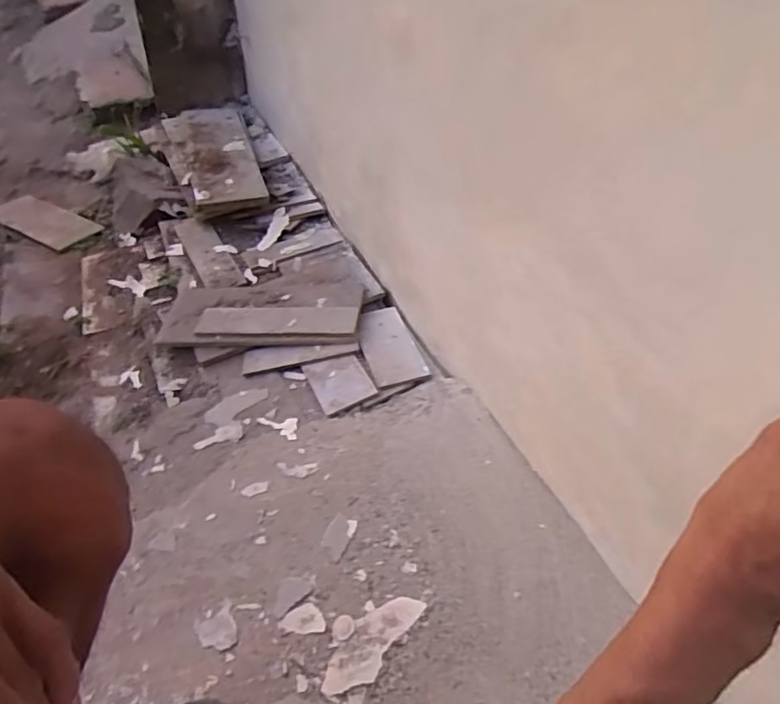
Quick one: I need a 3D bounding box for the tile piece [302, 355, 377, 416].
[{"bbox_3d":[-0.080,0.045,0.937,0.083,0.009,0.118,-25,40,-10],"label":"tile piece"}]

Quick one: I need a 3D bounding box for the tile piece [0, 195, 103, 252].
[{"bbox_3d":[-0.856,-0.321,1.466,0.335,0.013,0.127,24,45,26],"label":"tile piece"}]

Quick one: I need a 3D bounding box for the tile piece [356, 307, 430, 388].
[{"bbox_3d":[-0.005,-0.016,0.992,0.087,0.005,0.187,-13,42,-12],"label":"tile piece"}]

